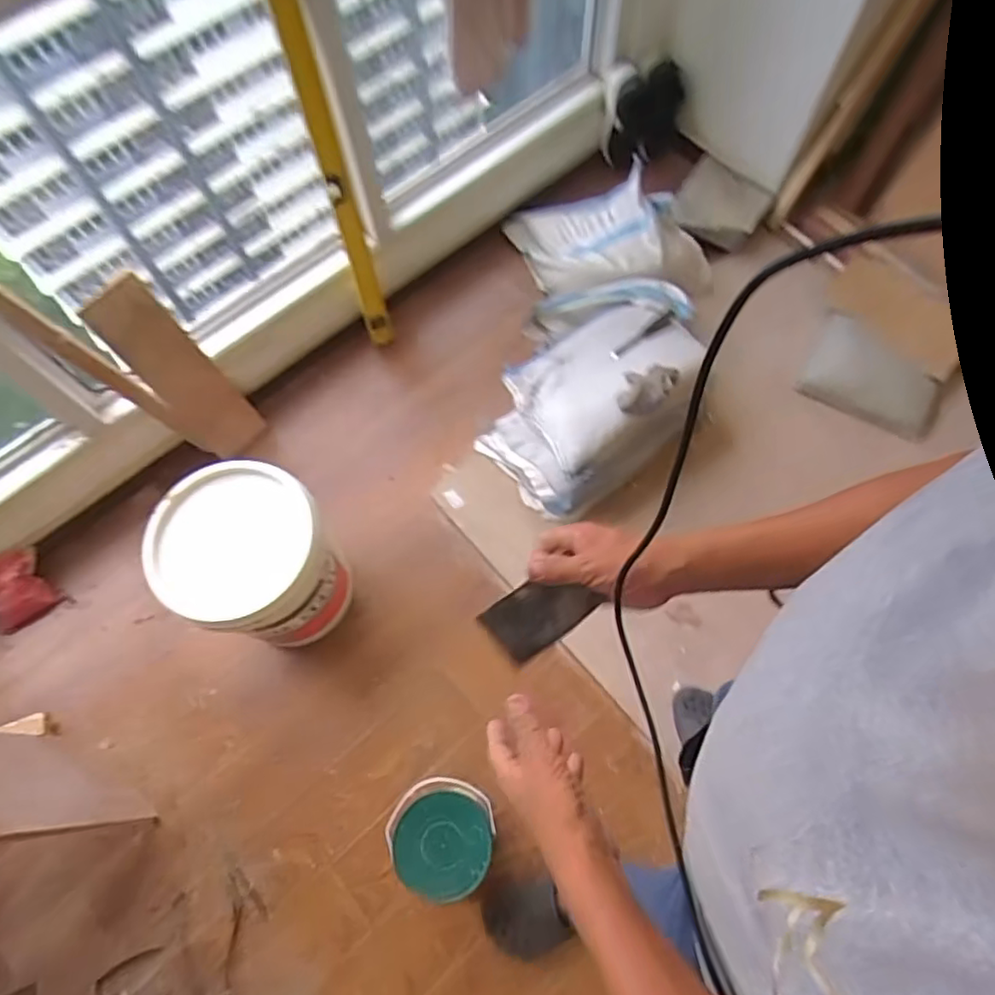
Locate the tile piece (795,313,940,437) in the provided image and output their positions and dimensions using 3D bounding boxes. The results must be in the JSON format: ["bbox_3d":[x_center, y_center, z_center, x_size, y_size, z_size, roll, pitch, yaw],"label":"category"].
[{"bbox_3d":[0.935,-0.300,1.608,0.307,0.017,0.206,26,100,9],"label":"tile piece"}]

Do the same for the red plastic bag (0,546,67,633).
[{"bbox_3d":[-1.086,0.207,1.450,0.159,0.127,0.123,-36,71,-14],"label":"red plastic bag"}]

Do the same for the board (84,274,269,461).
[{"bbox_3d":[-0.707,-0.274,1.461,0.035,0.466,0.139,25,67,35],"label":"board"}]

